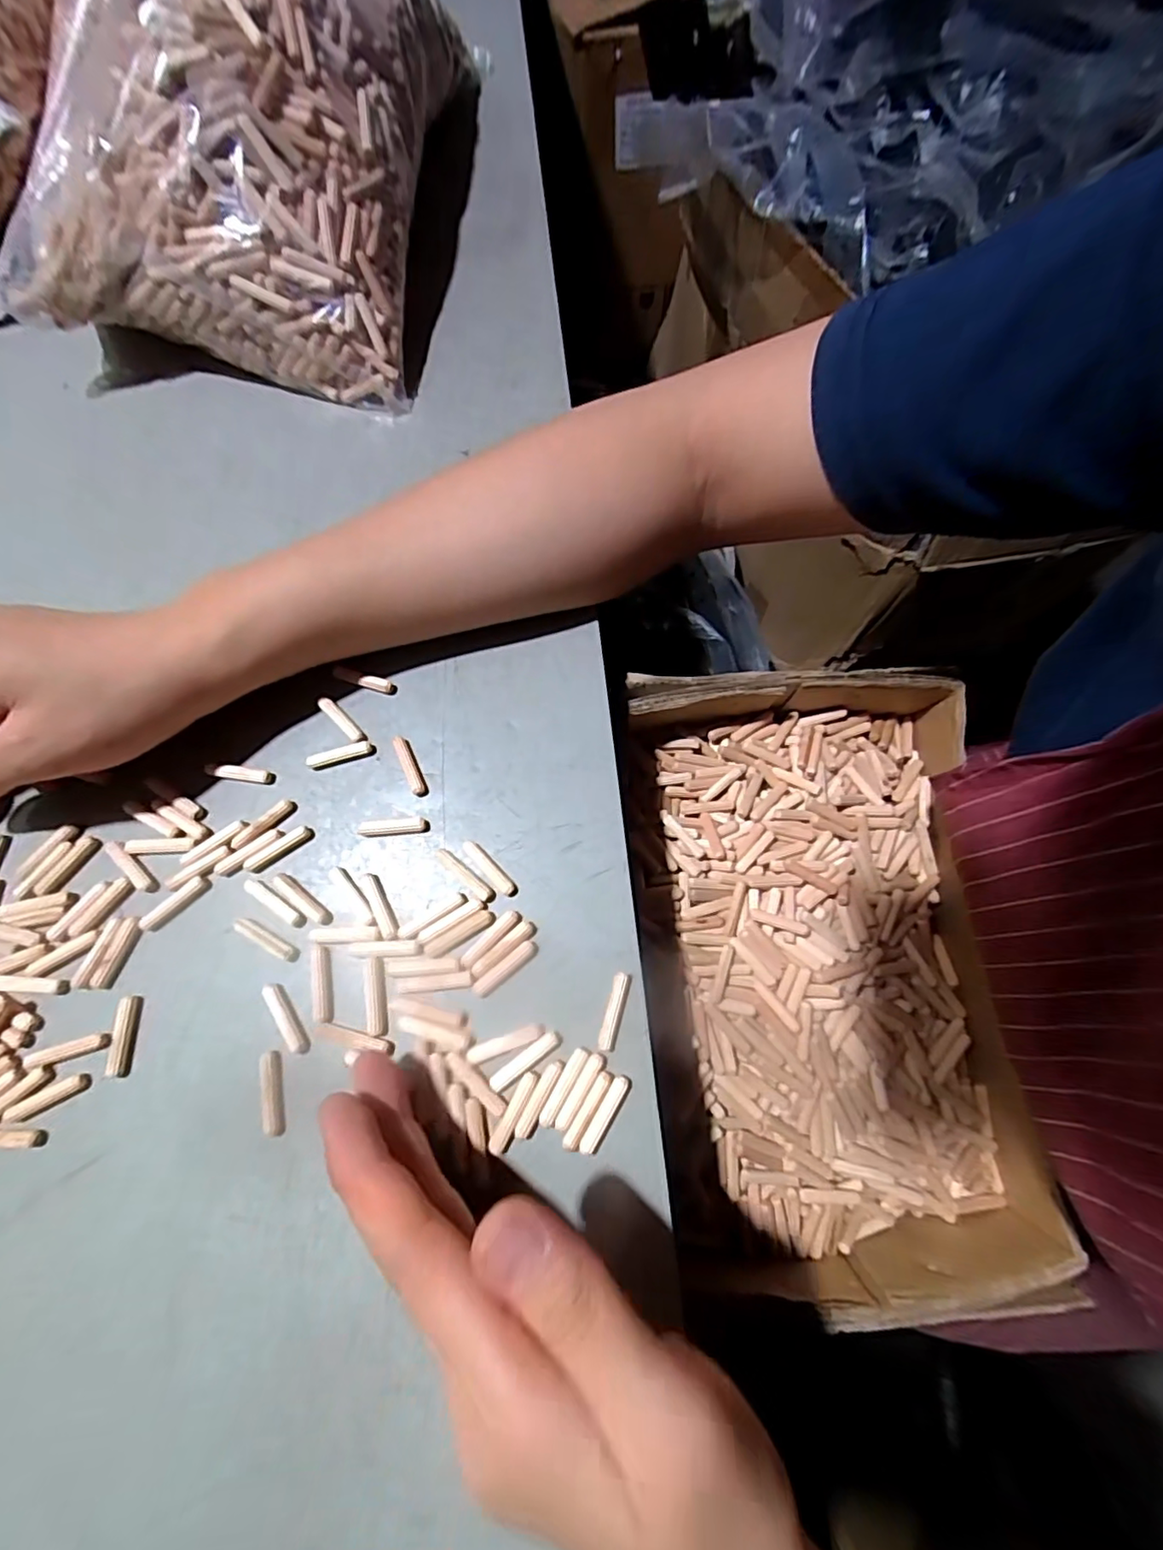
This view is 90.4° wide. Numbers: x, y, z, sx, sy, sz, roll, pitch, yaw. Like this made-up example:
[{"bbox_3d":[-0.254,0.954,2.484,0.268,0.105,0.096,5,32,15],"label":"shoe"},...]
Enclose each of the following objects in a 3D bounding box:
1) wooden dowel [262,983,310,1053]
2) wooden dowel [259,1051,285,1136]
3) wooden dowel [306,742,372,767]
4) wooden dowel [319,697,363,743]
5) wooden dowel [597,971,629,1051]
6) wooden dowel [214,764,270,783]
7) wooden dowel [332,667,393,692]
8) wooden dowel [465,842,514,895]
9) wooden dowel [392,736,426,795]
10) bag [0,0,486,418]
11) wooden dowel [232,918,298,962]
[{"bbox_3d":[-0.117,0.096,0.228,0.006,0.005,0.030,-35,75,-11],"label":"wooden dowel"},{"bbox_3d":[-0.118,0.121,0.220,0.006,0.007,0.029,-13,72,-5],"label":"wooden dowel"},{"bbox_3d":[-0.111,-0.009,0.264,0.028,0.004,0.006,-15,72,-5],"label":"wooden dowel"},{"bbox_3d":[-0.111,-0.025,0.267,0.027,0.004,0.006,43,76,13],"label":"wooden dowel"},{"bbox_3d":[0.013,0.093,0.227,0.006,0.004,0.029,16,72,5],"label":"wooden dowel"},{"bbox_3d":[-0.153,-0.001,0.260,0.025,0.004,0.006,9,71,3],"label":"wooden dowel"},{"bbox_3d":[-0.103,-0.045,0.272,0.027,0.005,0.006,11,71,4],"label":"wooden dowel"},{"bbox_3d":[-0.040,0.039,0.246,0.006,0.004,0.029,-41,76,-13],"label":"wooden dowel"},{"bbox_3d":[-0.078,-0.004,0.260,0.006,0.004,0.030,-25,73,-8],"label":"wooden dowel"},{"bbox_3d":[-0.197,-0.371,0.326,0.206,0.118,0.300,1,71,0],"label":"bag"},{"bbox_3d":[-0.130,0.068,0.237,0.030,0.004,0.006,27,73,9],"label":"wooden dowel"}]

